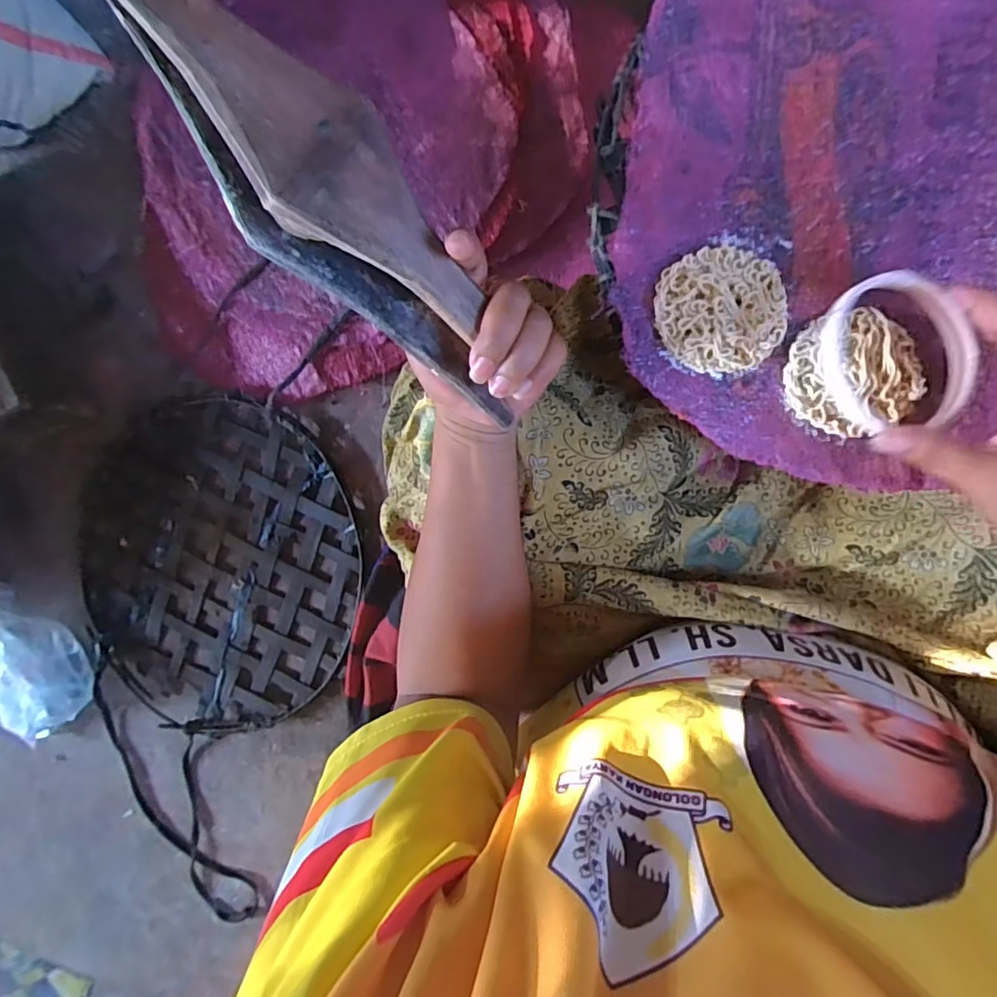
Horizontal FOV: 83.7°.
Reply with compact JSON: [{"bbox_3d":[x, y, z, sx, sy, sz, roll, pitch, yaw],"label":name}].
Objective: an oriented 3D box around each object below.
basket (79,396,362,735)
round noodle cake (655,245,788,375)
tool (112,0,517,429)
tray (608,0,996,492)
[{"bbox_3d":[-0.320,0.078,0.633,0.337,0.033,0.371,-4,92,9],"label":"basket"},{"bbox_3d":[0.138,-0.117,0.345,0.075,0.009,0.074,0,93,9],"label":"round noodle cake"},{"bbox_3d":[-0.078,-0.134,0.247,0.073,0.042,0.268,-40,124,8],"label":"tool"},{"bbox_3d":[0.246,-0.185,0.326,0.332,0.016,0.347,0,93,9],"label":"tray"}]

